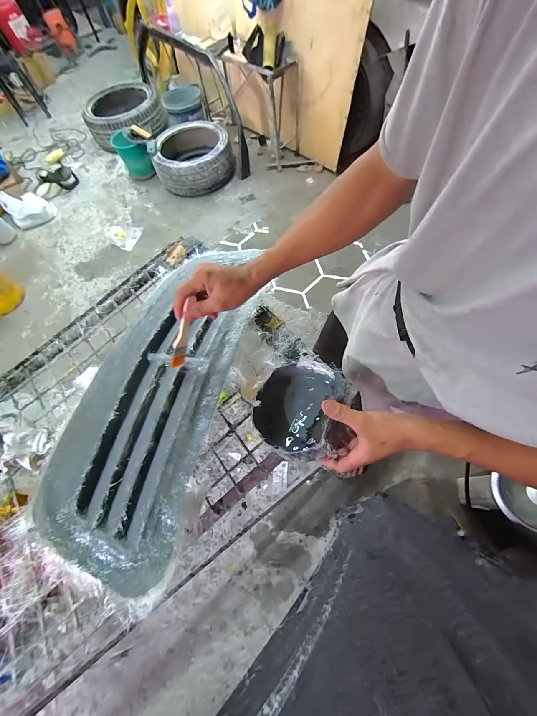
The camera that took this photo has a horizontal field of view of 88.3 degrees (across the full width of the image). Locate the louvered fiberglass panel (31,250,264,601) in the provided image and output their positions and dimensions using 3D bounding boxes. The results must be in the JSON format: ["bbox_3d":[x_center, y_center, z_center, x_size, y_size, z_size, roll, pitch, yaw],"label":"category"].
[{"bbox_3d":[-0.209,0.011,0.549,0.301,0.112,0.660,8,66,10],"label":"louvered fiberglass panel"}]

